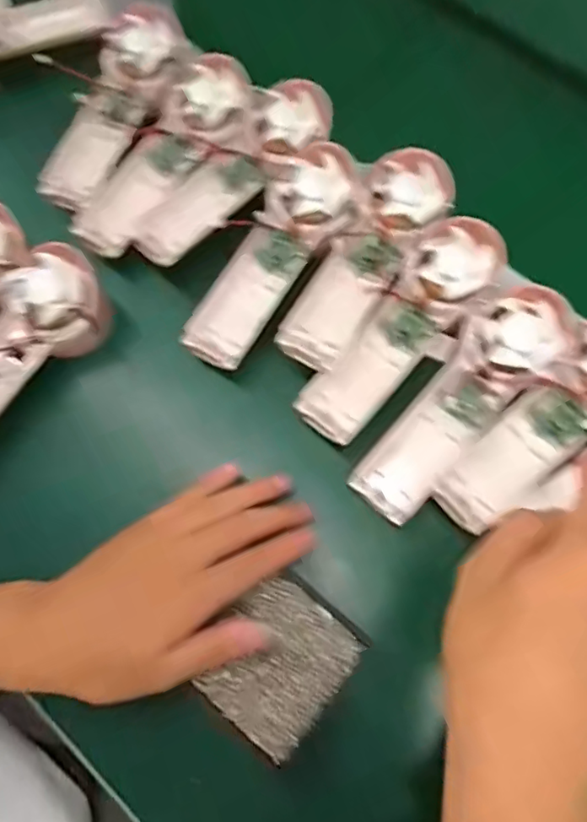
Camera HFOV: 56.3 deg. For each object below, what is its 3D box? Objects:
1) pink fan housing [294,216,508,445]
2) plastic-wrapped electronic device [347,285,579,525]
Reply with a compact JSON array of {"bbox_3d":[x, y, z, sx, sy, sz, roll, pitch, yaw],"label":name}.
[{"bbox_3d":[0.074,-0.056,0.366,0.057,0.032,0.176,35,76,9],"label":"pink fan housing"},{"bbox_3d":[0.110,-0.006,0.359,0.059,0.022,0.179,42,90,11],"label":"plastic-wrapped electronic device"}]

